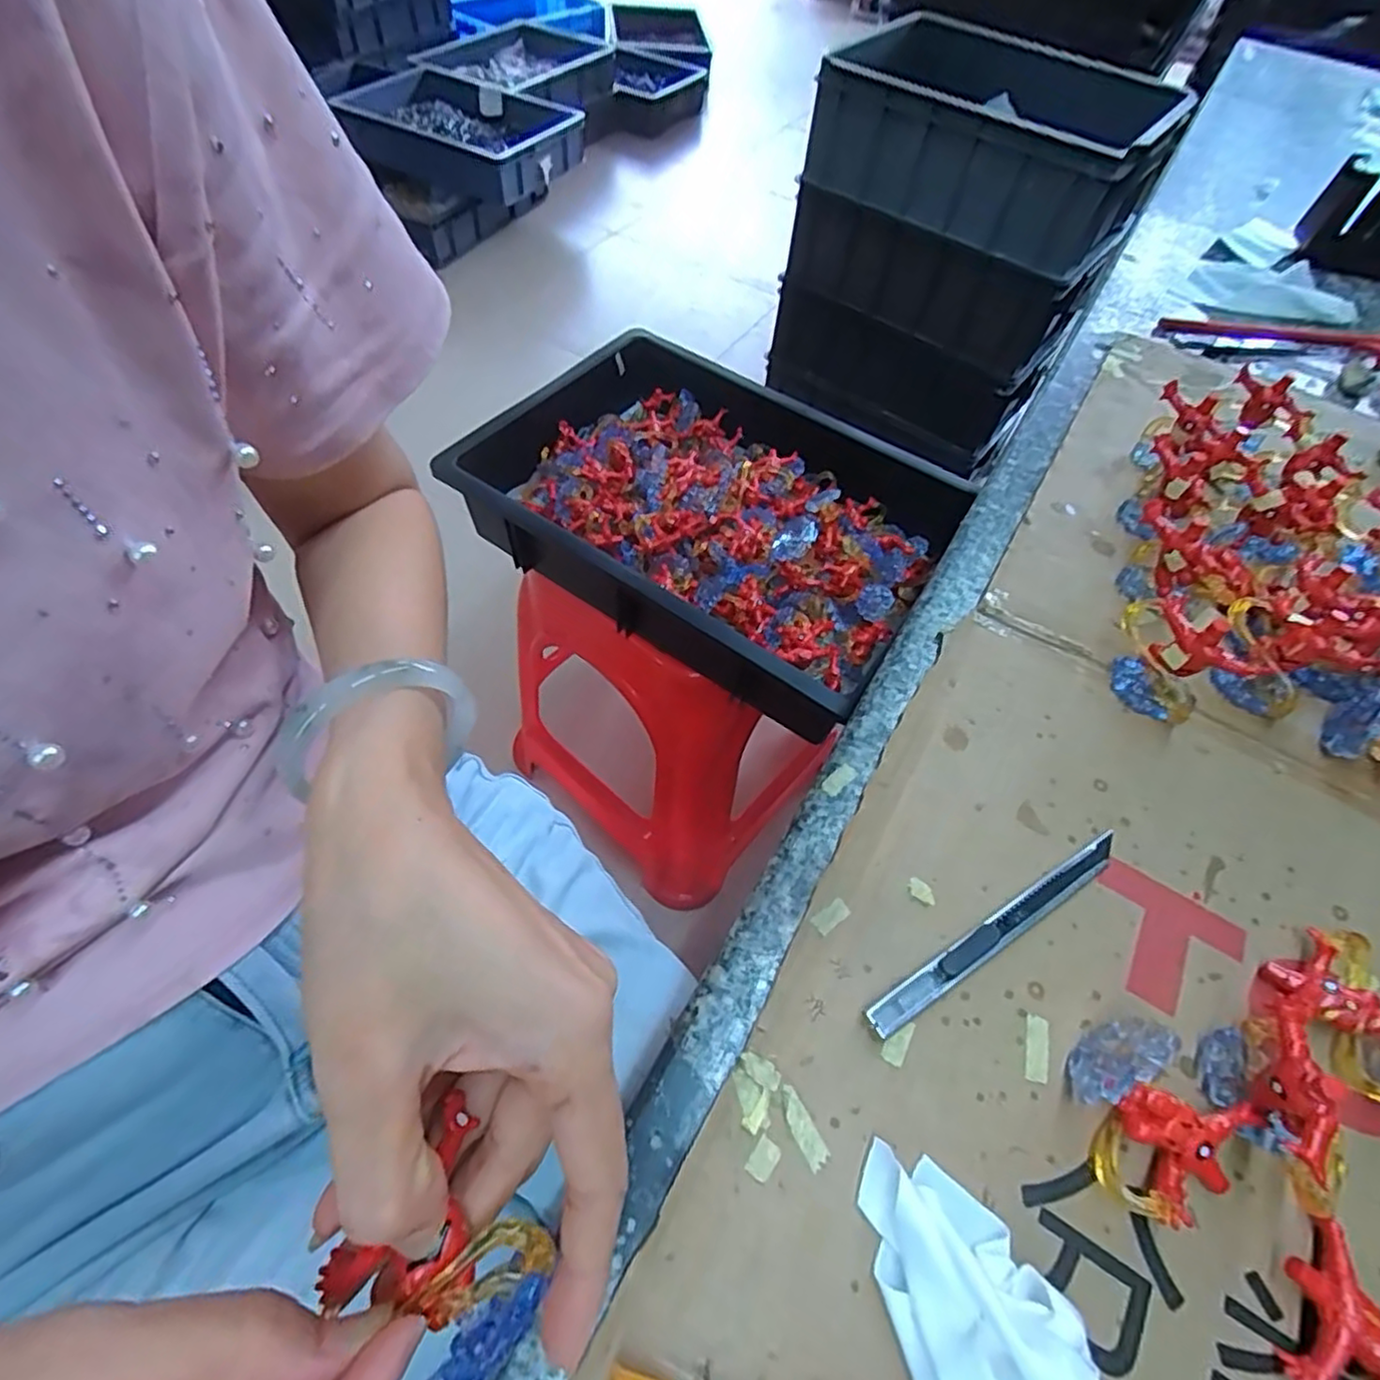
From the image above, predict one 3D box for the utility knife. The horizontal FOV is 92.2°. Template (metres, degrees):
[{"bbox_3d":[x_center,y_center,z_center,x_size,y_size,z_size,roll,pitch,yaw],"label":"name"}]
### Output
[{"bbox_3d":[0.120,0.091,0.254,0.132,0.008,0.011,-25,63,-19],"label":"utility knife"}]

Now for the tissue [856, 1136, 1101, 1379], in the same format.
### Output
[{"bbox_3d":[0.082,0.166,0.184,0.051,0.039,0.072,-9,58,-10],"label":"tissue"}]

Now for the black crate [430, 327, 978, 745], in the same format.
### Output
[{"bbox_3d":[0.013,-0.179,0.646,0.442,0.088,0.308,33,61,16],"label":"black crate"}]

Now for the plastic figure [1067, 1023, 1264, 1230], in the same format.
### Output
[{"bbox_3d":[0.150,0.140,0.212,0.050,0.030,0.048,40,63,20],"label":"plastic figure"}]

